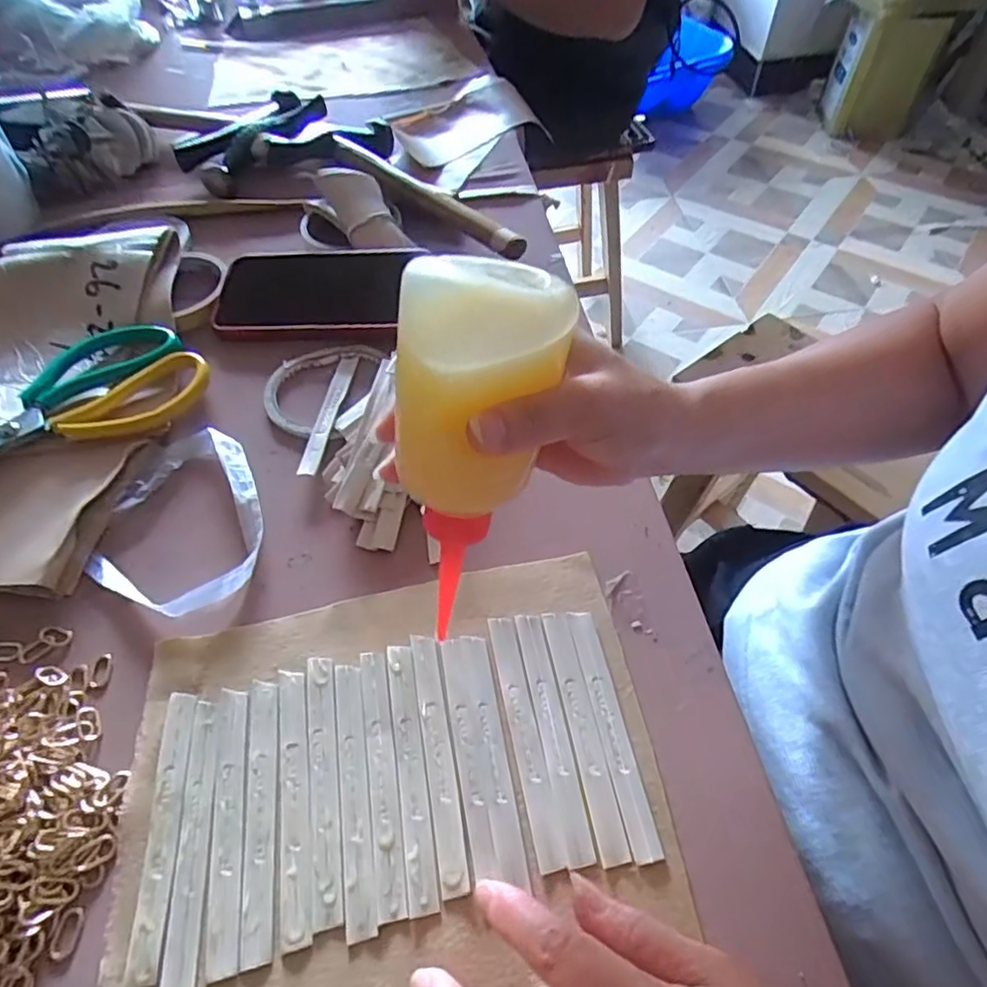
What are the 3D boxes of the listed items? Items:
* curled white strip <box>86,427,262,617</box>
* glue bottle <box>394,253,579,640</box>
[{"bbox_3d":[-0.177,0.013,0.368,0.102,0.012,0.114,18,56,12],"label":"curled white strip"},{"bbox_3d":[-0.009,-0.014,0.252,0.060,0.150,0.046,10,23,7],"label":"glue bottle"}]

